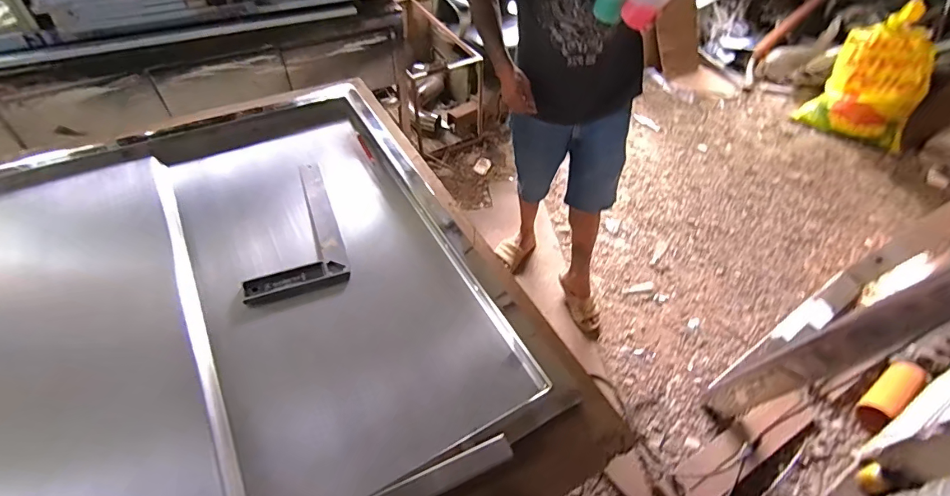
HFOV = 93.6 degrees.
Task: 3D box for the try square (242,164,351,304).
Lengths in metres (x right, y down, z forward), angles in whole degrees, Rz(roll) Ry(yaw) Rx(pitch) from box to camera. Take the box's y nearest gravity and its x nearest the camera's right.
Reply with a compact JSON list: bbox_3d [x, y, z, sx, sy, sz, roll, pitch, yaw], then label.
[{"bbox_3d":[-0.370,-0.042,0.893,0.178,0.026,0.342,-14,53,-16],"label":"try square"}]

